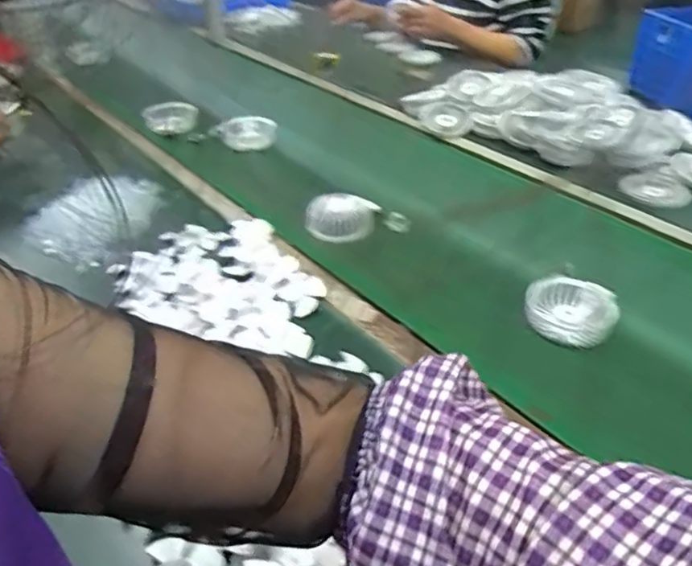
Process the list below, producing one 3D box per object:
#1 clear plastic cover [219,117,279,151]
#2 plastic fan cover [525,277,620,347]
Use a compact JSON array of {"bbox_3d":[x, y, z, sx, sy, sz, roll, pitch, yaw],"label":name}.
[{"bbox_3d":[-0.174,-0.273,1.108,0.091,0.024,0.087,14,39,18],"label":"clear plastic cover"},{"bbox_3d":[0.252,0.032,0.689,0.092,0.041,0.088,24,43,29],"label":"plastic fan cover"}]

